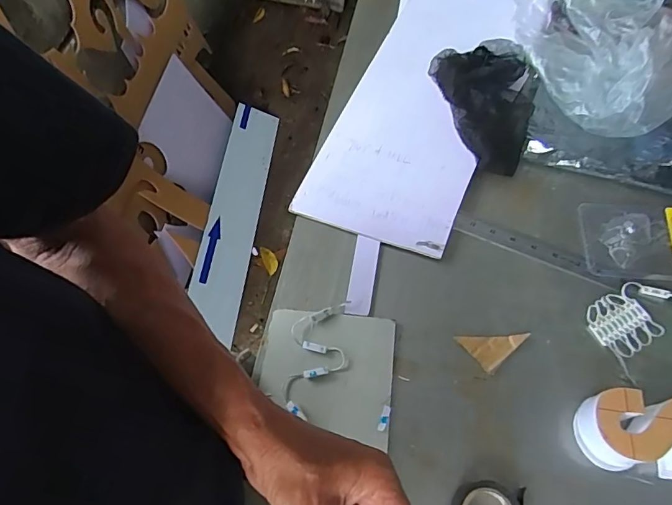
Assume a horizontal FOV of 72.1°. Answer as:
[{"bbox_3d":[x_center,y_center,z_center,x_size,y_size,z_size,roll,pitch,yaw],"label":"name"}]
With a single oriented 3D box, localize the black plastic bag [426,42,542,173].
[{"bbox_3d":[0.199,-0.212,0.635,0.145,0.062,0.201,13,63,10],"label":"black plastic bag"}]

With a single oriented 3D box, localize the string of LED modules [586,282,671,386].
[{"bbox_3d":[0.330,0.065,0.507,0.076,0.005,0.133,39,70,21],"label":"string of LED modules"}]

